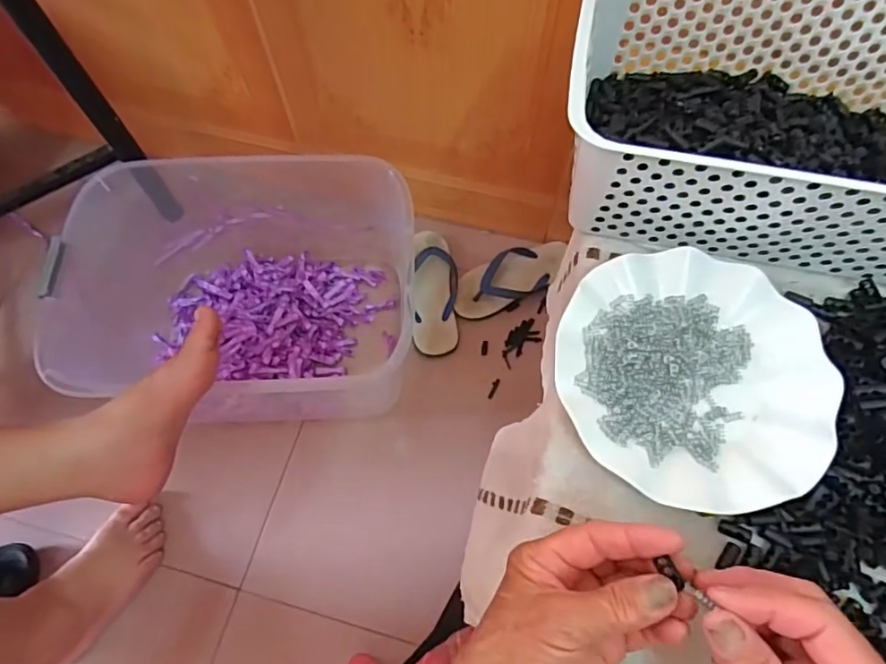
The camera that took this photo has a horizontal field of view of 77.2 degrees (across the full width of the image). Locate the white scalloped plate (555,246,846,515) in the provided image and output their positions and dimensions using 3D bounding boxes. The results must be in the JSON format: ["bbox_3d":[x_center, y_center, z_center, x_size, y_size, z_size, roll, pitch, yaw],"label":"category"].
[{"bbox_3d":[0.172,0.027,0.386,0.180,0.020,0.182,0,67,0],"label":"white scalloped plate"}]

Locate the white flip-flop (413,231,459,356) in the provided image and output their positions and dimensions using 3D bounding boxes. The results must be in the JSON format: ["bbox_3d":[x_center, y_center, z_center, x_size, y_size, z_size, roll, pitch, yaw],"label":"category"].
[{"bbox_3d":[-0.012,-0.075,0.971,0.077,0.036,0.229,0,67,0],"label":"white flip-flop"}]

